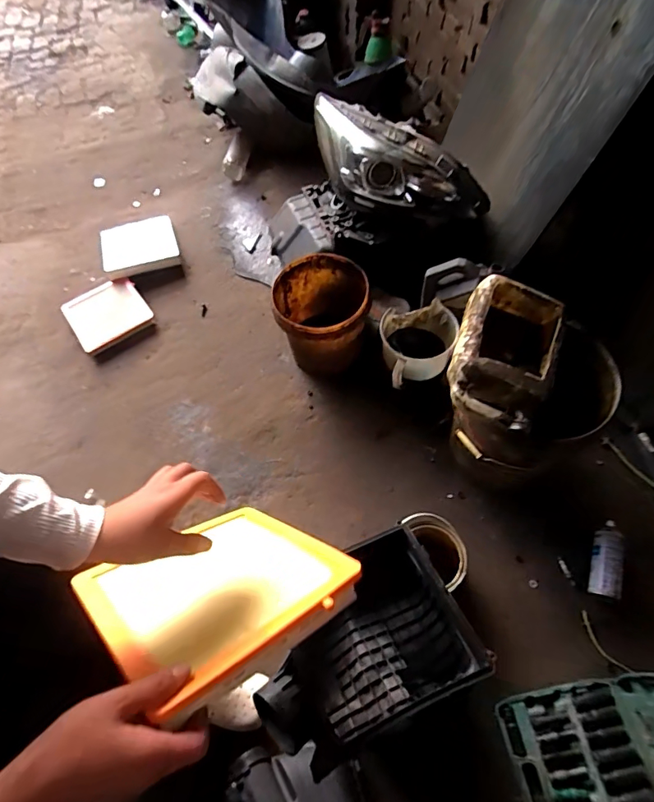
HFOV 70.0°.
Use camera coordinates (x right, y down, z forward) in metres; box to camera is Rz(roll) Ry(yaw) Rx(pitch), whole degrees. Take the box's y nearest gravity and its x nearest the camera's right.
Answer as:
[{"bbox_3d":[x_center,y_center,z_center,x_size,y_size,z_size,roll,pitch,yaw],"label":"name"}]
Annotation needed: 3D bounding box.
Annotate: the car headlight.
[{"bbox_3d":[0.156,-0.667,1.358,0.624,0.234,0.168,37,70,20],"label":"car headlight"}]

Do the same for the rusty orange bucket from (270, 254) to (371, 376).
[{"bbox_3d":[-0.016,-0.233,1.384,0.252,0.288,0.257,-2,62,3],"label":"rusty orange bucket"}]

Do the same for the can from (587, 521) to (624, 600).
[{"bbox_3d":[0.650,0.367,1.096,0.064,0.074,0.181,16,64,12],"label":"can"}]

